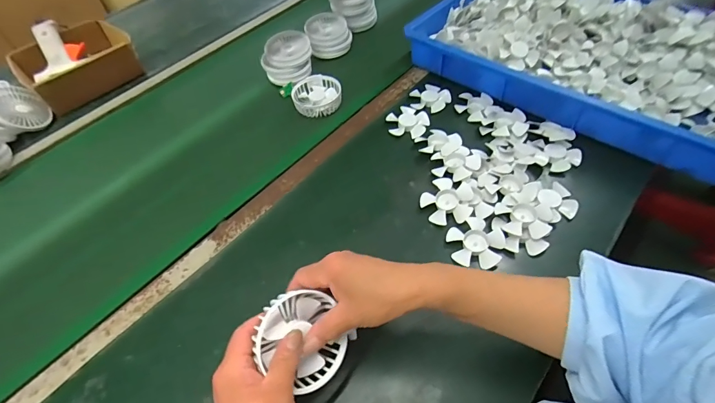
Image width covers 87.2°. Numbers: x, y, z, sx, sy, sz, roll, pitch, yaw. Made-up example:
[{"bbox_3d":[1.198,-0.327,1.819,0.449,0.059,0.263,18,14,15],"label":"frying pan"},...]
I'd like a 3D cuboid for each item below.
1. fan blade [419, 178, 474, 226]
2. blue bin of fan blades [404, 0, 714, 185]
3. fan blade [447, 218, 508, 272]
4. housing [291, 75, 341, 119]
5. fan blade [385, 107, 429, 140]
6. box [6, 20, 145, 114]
[{"bbox_3d":[0.125,-0.002,0.526,0.069,0.019,0.071,-3,52,4],"label":"fan blade"},{"bbox_3d":[0.420,-0.288,0.686,0.573,0.077,0.421,35,63,28],"label":"blue bin of fan blades"},{"bbox_3d":[0.153,0.053,0.485,0.066,0.015,0.070,-3,52,4],"label":"fan blade"},{"bbox_3d":[-0.075,-0.197,0.697,0.087,0.028,0.089,-13,52,-4],"label":"housing"},{"bbox_3d":[0.084,-0.136,0.642,0.071,0.009,0.071,-3,52,4],"label":"fan blade"},{"bbox_3d":[-0.588,-0.292,0.798,0.203,0.069,0.203,33,63,28],"label":"box"}]

